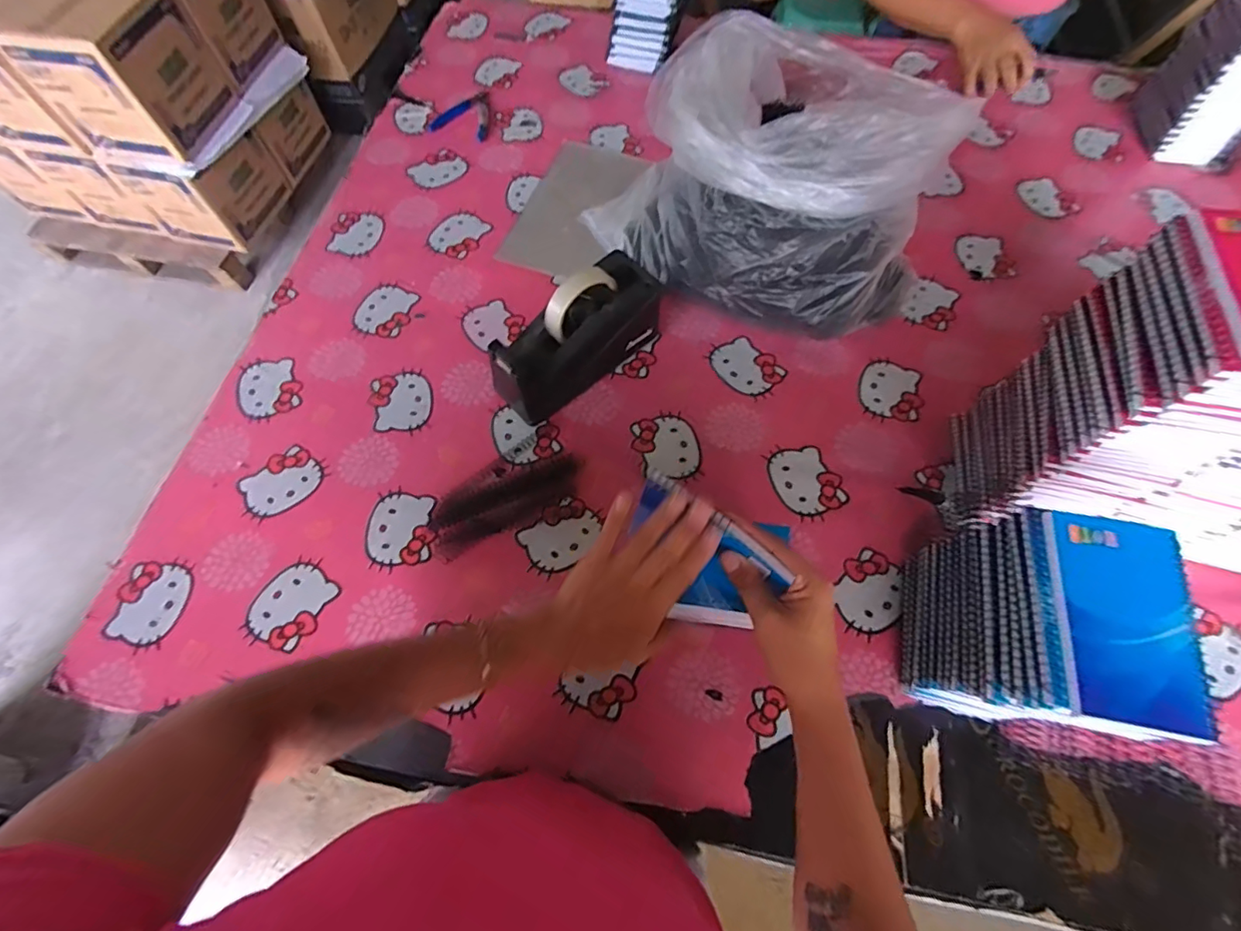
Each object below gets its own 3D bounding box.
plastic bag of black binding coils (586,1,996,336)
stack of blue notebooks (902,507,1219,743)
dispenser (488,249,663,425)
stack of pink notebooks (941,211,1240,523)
[{"bbox_3d":[0.192,-0.349,0.634,0.339,0.224,0.380,-36,69,-16],"label":"plastic bag of black binding coils"},{"bbox_3d":[0.316,0.136,0.428,0.094,0.204,0.129,13,66,6],"label":"stack of blue notebooks"},{"bbox_3d":[-0.046,-0.150,0.597,0.209,0.118,0.074,-39,70,-17],"label":"dispenser"},{"bbox_3d":[0.419,-0.047,0.454,0.111,0.285,0.133,14,65,7],"label":"stack of pink notebooks"}]

